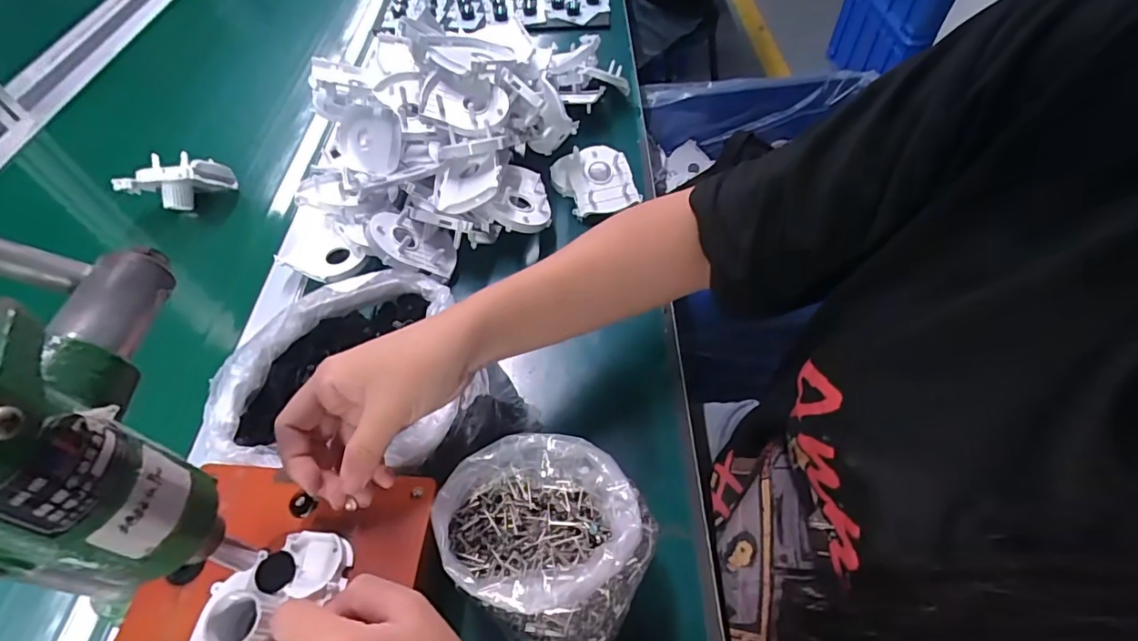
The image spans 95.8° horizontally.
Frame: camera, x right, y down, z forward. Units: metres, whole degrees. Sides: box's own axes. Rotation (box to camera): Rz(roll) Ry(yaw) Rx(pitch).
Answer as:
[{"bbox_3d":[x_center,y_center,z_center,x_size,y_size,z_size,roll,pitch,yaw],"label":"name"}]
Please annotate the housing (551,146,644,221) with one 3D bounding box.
[{"bbox_3d":[0.026,-0.156,0.550,0.074,0.036,0.097,-16,55,-9],"label":"housing"}]

